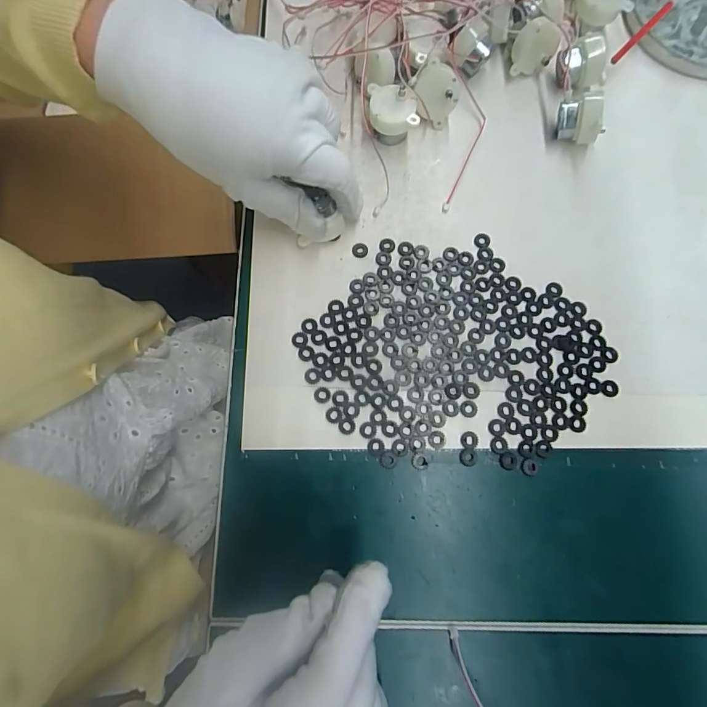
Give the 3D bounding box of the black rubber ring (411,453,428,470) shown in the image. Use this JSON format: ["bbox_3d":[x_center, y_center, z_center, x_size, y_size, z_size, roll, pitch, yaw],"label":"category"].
[{"bbox_3d":[0.040,0.066,0.248,0.010,0.004,0.009,30,78,6],"label":"black rubber ring"}]

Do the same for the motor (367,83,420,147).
[{"bbox_3d":[0.027,-0.168,0.291,0.033,0.028,0.030,2,77,0],"label":"motor"}]

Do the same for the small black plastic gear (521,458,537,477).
[{"bbox_3d":[0.106,0.068,0.246,0.009,0.004,0.010,10,77,2],"label":"small black plastic gear"}]

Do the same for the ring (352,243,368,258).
[{"bbox_3d":[0.004,-0.071,0.281,0.011,0.004,0.010,0,77,-1],"label":"ring"}]

